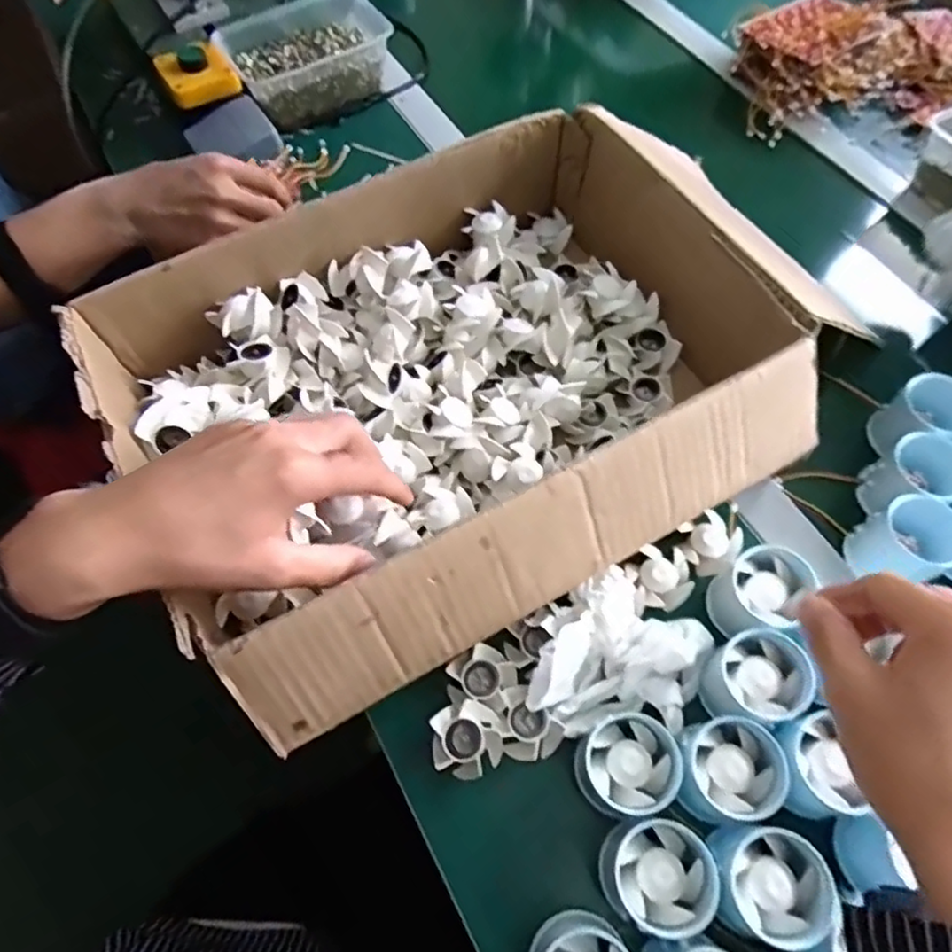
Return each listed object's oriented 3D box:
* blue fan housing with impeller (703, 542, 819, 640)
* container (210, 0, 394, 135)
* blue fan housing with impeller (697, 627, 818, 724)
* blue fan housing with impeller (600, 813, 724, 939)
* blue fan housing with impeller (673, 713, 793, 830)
[{"bbox_3d":[0.186,0.078,0.428,0.050,0.051,0.050,0,62,0],"label":"blue fan housing with impeller"},{"bbox_3d":[-0.181,-0.448,0.698,0.156,0.055,0.122,-29,66,-15],"label":"container"},{"bbox_3d":[0.169,0.123,0.393,0.052,0.043,0.050,0,62,0],"label":"blue fan housing with impeller"},{"bbox_3d":[0.097,0.215,0.352,0.051,0.051,0.053,0,62,0],"label":"blue fan housing with impeller"},{"bbox_3d":[0.143,0.169,0.370,0.051,0.043,0.054,0,62,0],"label":"blue fan housing with impeller"}]

